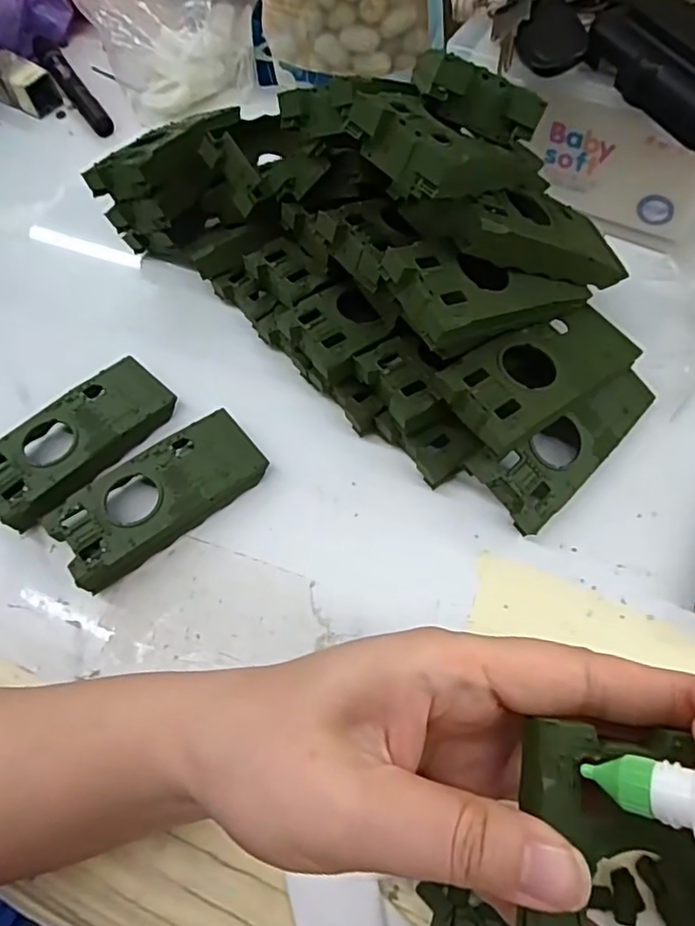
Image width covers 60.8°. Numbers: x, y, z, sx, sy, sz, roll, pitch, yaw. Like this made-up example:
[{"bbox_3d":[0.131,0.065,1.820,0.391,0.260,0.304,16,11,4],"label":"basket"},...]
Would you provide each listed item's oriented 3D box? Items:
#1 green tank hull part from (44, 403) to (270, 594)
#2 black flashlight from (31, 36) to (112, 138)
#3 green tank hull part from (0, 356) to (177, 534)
[{"bbox_3d":[-0.094,0.016,0.299,0.103,0.019,0.048,-35,66,-14],"label":"green tank hull part"},{"bbox_3d":[-0.226,-0.308,0.478,0.020,0.018,0.138,-31,65,-12],"label":"black flashlight"},{"bbox_3d":[-0.142,-0.012,0.317,0.053,0.019,0.103,38,71,20],"label":"green tank hull part"}]

